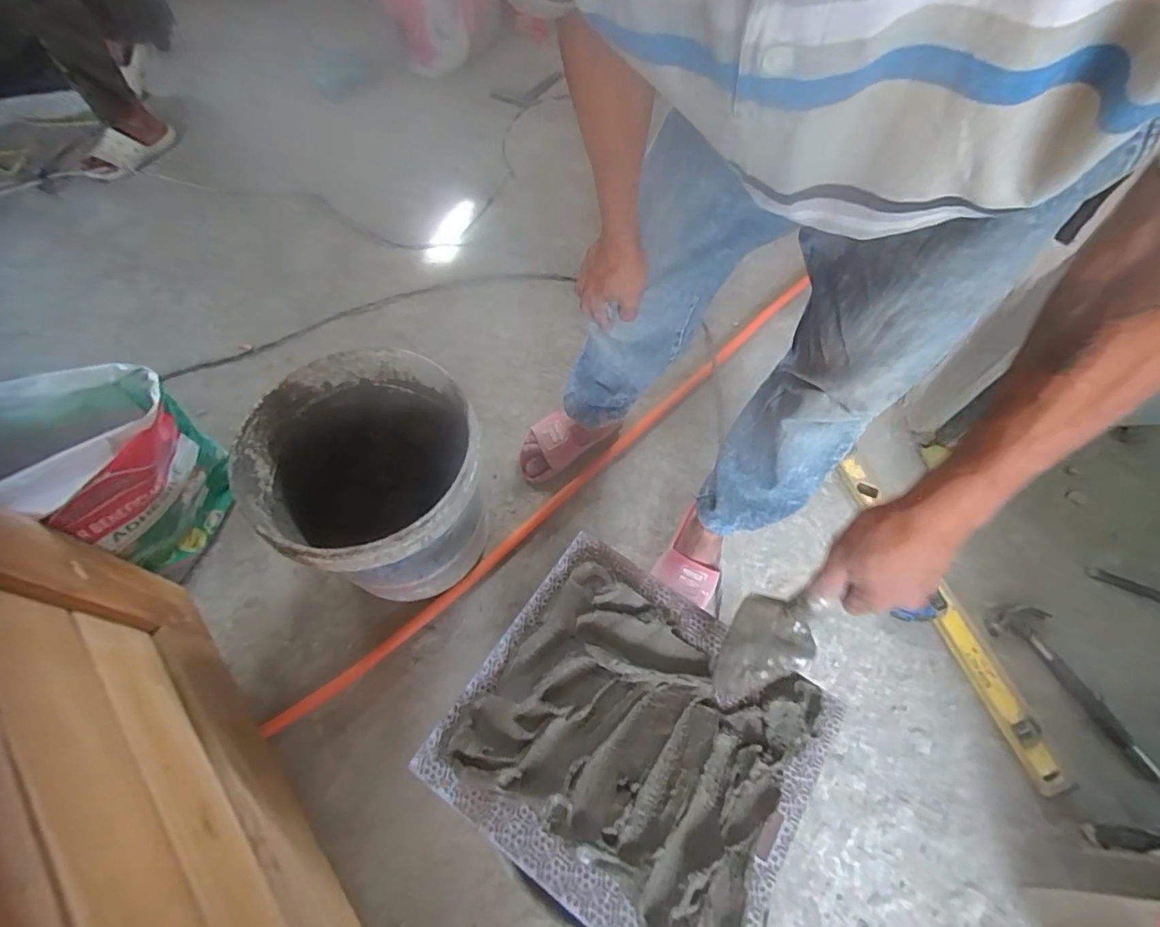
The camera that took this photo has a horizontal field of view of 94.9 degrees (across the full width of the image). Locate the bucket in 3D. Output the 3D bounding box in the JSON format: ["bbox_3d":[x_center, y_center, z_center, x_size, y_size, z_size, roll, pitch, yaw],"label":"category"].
[{"bbox_3d":[-0.286,0.038,0.806,0.301,0.282,0.287,1,61,-1],"label":"bucket"}]

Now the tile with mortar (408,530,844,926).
[{"bbox_3d":[0.054,0.267,0.524,0.324,0.023,0.289,32,67,15],"label":"tile with mortar"}]

